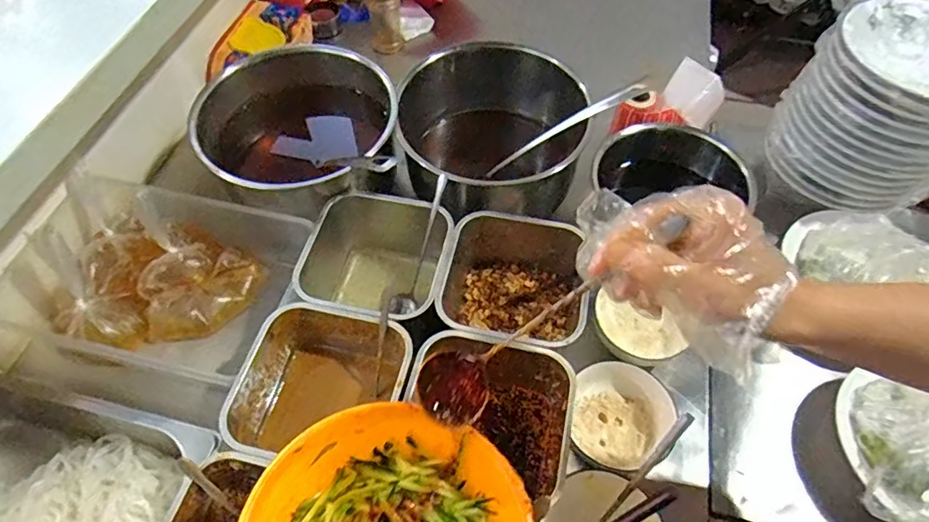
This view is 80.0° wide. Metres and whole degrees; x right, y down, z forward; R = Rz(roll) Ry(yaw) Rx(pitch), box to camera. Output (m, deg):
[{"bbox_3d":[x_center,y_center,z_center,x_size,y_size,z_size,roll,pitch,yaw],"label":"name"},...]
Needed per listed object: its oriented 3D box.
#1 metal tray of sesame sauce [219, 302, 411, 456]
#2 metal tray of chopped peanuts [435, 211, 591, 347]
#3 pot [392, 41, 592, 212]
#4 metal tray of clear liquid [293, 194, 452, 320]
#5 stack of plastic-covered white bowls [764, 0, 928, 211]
[{"bbox_3d":[-0.141,0.139,0.574,0.159,0.084,0.155,12,57,8],"label":"metal tray of sesame sauce"},{"bbox_3d":[0.057,0.038,0.649,0.163,0.101,0.152,9,57,6],"label":"metal tray of chopped peanuts"},{"bbox_3d":[0.038,-0.141,0.785,0.231,0.213,0.236,0,56,0],"label":"pot"},{"bbox_3d":[-0.109,0.005,0.677,0.179,0.132,0.170,13,57,9],"label":"metal tray of clear liquid"},{"bbox_3d":[0.520,-0.182,0.693,0.207,0.205,0.183,32,62,20],"label":"stack of plastic-covered white bowls"}]

